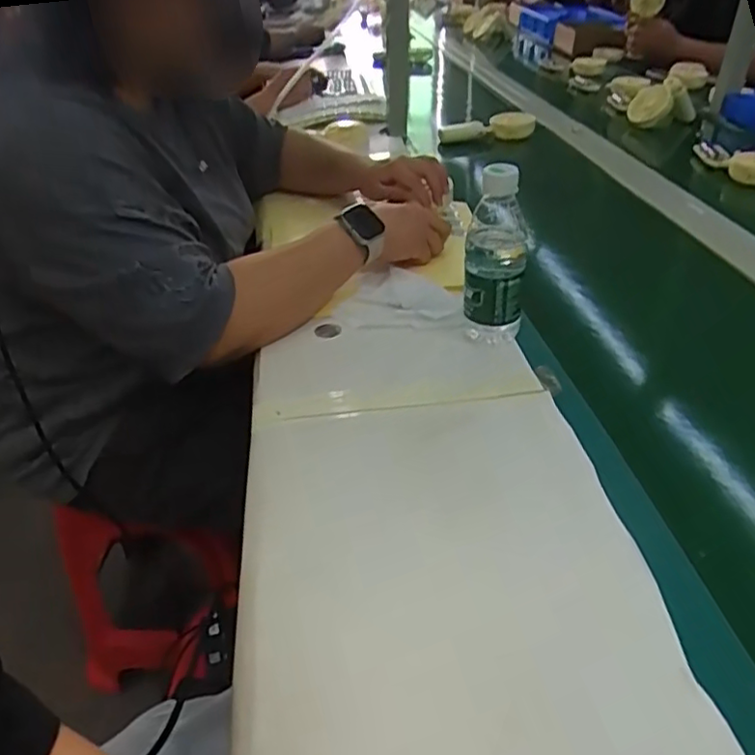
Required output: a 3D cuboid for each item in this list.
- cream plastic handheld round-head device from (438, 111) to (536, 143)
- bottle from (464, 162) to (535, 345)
[{"bbox_3d":[0.213,-0.488,1.240,0.179,0.056,0.046,-2,35,-1],"label":"cream plastic handheld round-head device"},{"bbox_3d":[0.118,-0.113,0.625,0.059,0.183,0.054,3,36,8],"label":"bottle"}]

